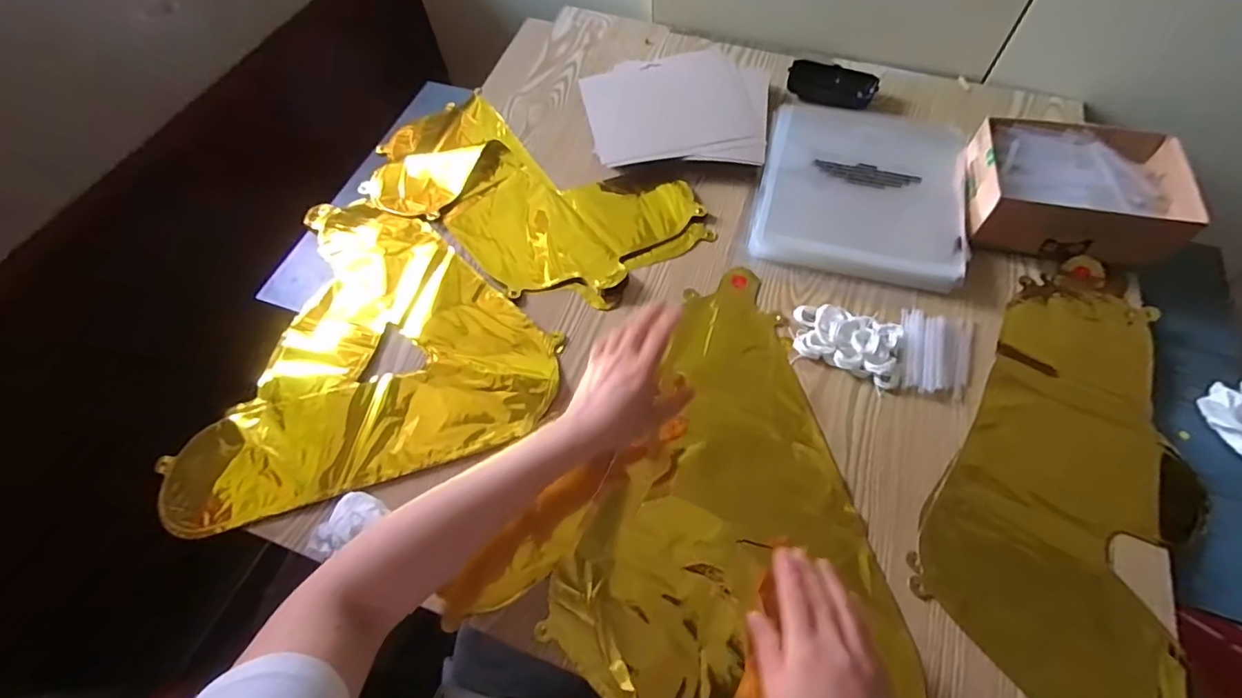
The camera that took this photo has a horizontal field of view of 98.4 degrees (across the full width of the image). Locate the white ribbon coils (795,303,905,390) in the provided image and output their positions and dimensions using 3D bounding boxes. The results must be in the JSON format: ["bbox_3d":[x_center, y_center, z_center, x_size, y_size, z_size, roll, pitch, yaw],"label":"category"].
[{"bbox_3d":[0.219,-0.010,0.518,0.101,0.021,0.063,20,65,13],"label":"white ribbon coils"}]

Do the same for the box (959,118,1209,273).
[{"bbox_3d":[0.462,-0.164,0.560,0.190,0.071,0.140,10,63,8],"label":"box"}]

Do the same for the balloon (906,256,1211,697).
[{"bbox_3d":[0.401,0.102,0.450,0.207,0.019,0.414,28,67,16],"label":"balloon"}]

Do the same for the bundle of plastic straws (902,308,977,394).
[{"bbox_3d":[0.303,0.003,0.513,0.068,0.012,0.087,15,64,10],"label":"bundle of plastic straws"}]

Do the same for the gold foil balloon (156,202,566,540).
[{"bbox_3d":[-0.232,0.005,0.544,0.333,0.017,0.358,-2,62,4],"label":"gold foil balloon"}]

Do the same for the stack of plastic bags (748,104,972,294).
[{"bbox_3d":[0.269,-0.183,0.604,0.211,0.027,0.229,13,63,10],"label":"stack of plastic bags"}]

